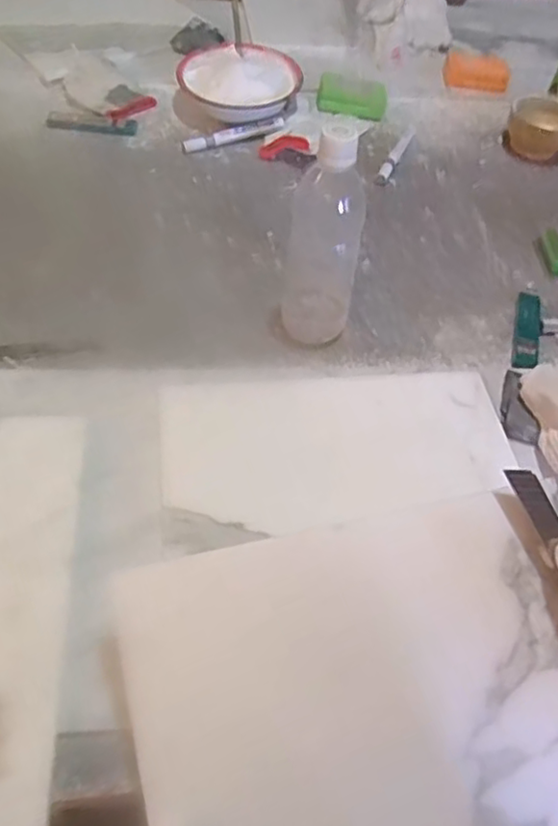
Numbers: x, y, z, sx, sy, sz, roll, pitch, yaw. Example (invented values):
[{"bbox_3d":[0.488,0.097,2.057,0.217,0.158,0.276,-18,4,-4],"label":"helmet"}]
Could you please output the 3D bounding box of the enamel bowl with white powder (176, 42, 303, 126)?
[{"bbox_3d":[-0.054,-0.453,0.890,0.164,0.053,0.150,2,53,-3],"label":"enamel bowl with white powder"}]

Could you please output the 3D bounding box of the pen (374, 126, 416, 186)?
[{"bbox_3d":[0.160,-0.350,0.869,0.017,0.012,0.155,23,57,12],"label":"pen"}]

